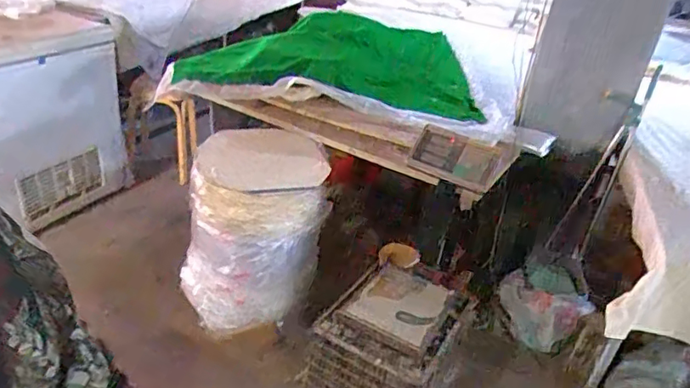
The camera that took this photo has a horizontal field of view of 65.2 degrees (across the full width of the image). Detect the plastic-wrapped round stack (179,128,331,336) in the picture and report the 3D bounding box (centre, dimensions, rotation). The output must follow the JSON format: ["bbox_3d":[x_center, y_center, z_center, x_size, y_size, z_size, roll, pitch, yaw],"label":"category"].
[{"bbox_3d":[-0.325,0.126,1.925,0.447,0.564,0.477,2,29,-11],"label":"plastic-wrapped round stack"}]

